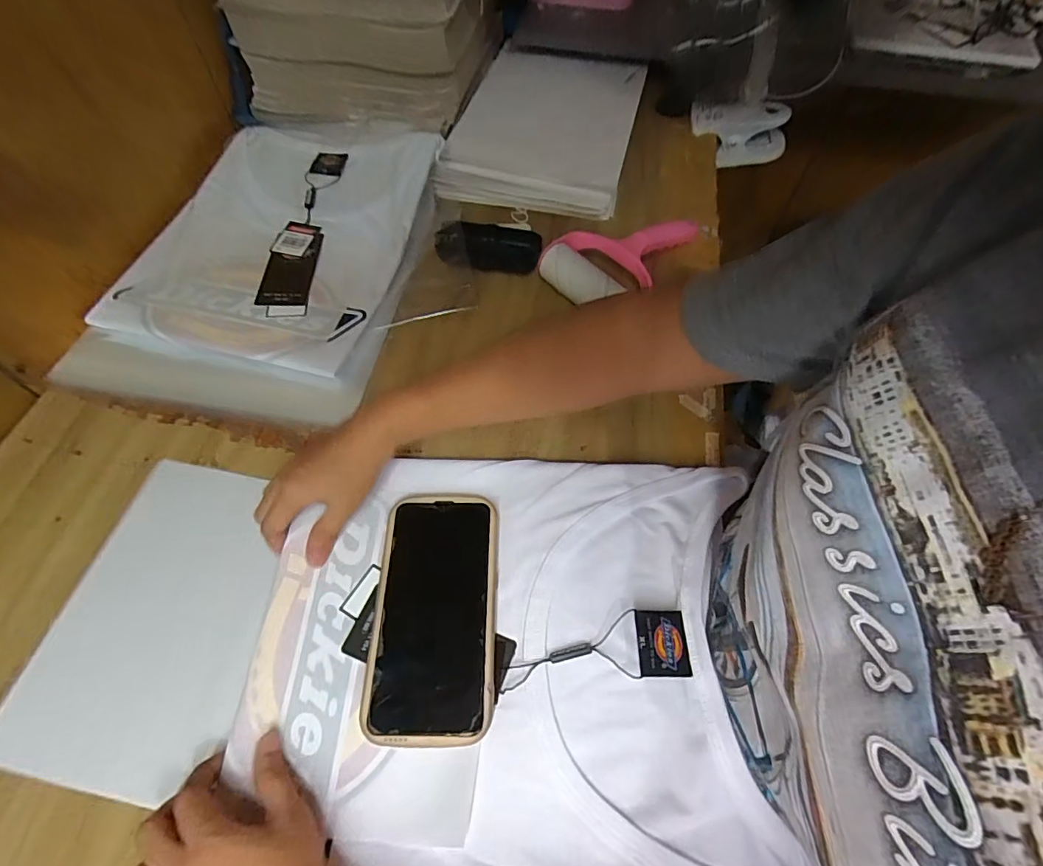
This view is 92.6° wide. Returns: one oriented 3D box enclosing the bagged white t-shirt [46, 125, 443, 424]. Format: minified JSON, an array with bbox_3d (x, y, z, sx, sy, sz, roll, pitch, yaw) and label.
[{"bbox_3d":[-0.262,-0.198,0.521,0.278,0.038,0.382,9,62,6],"label":"bagged white t-shirt"}]

